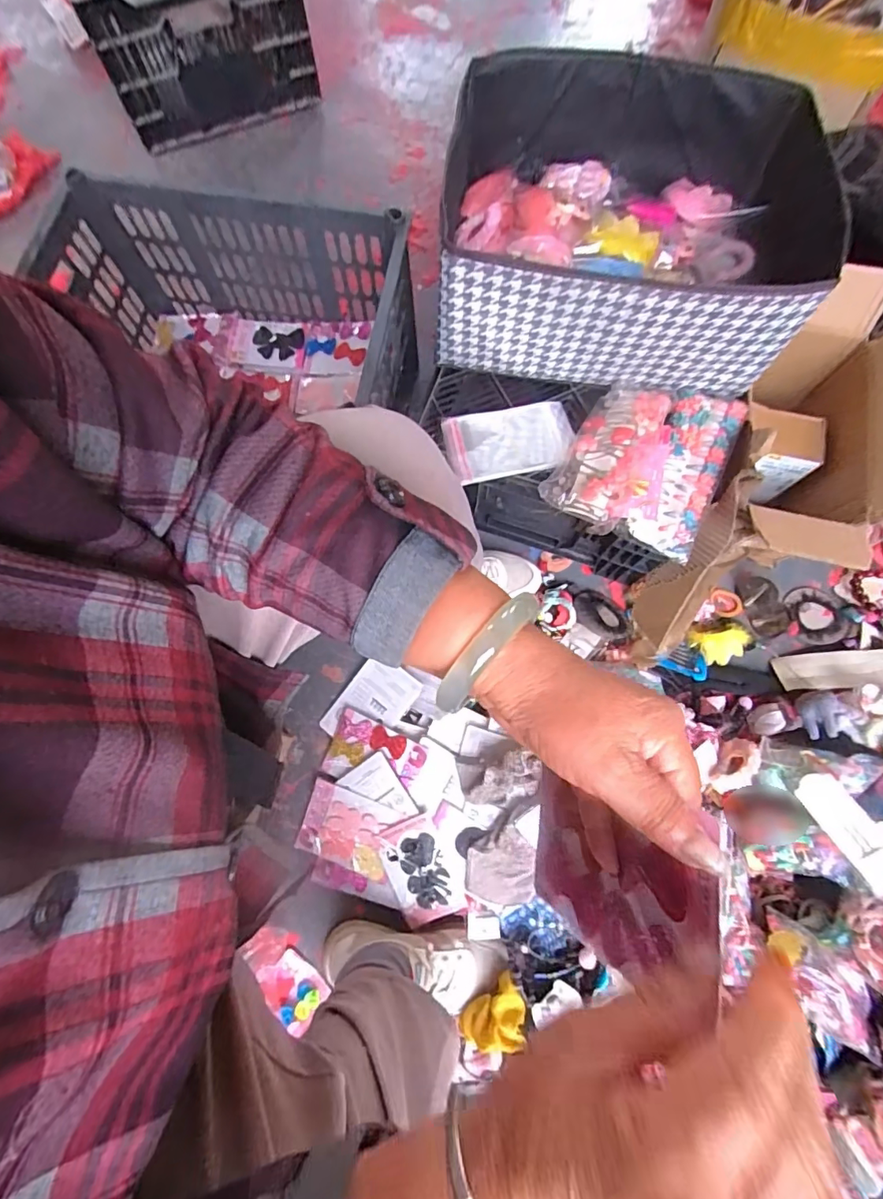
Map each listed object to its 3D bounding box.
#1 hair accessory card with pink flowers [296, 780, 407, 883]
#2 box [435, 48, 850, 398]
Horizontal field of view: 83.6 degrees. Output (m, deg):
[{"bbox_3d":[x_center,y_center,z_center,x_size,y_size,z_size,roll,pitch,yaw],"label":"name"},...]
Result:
[{"bbox_3d":[-0.127,0.317,0.676,0.134,0.005,0.094,15,82,15],"label":"hair accessory card with pink flowers"},{"bbox_3d":[0.214,-0.445,0.597,0.419,0.160,0.350,3,74,1],"label":"box"}]

